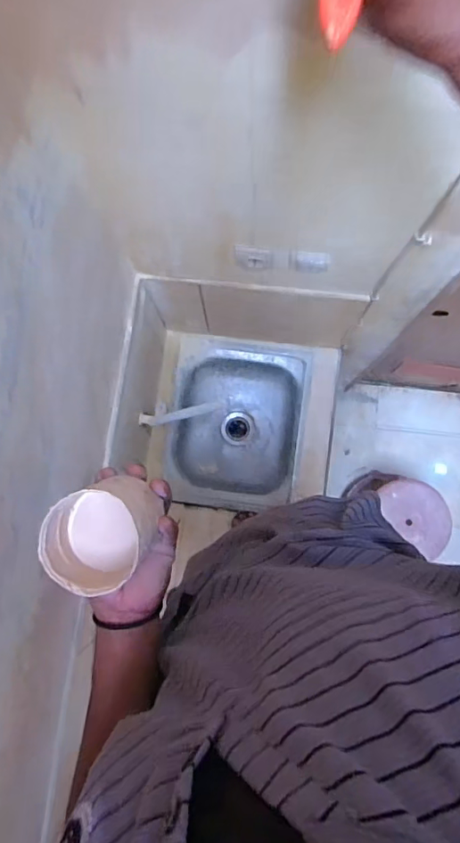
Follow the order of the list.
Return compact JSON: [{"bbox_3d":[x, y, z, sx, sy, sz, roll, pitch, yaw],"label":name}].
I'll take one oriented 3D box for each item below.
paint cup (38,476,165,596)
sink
[{"bbox_3d":[-0.113,0.100,0.461,0.089,0.094,0.089,-1,83,8],"label":"paint cup"},{"bbox_3d":[0.022,0.015,1.604,0.394,0.212,0.505,8,82,6],"label":"sink"}]

